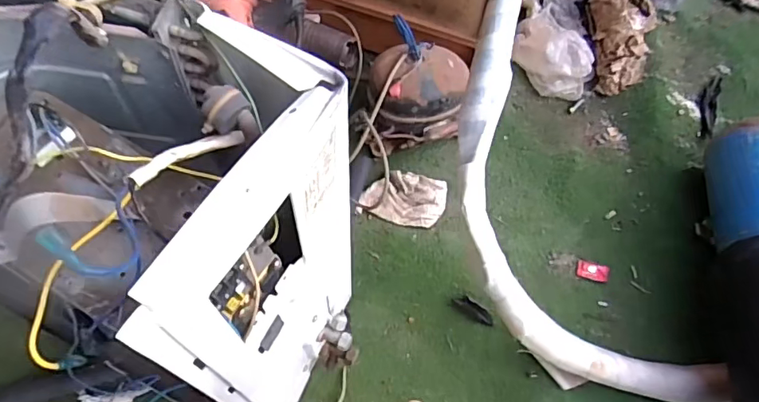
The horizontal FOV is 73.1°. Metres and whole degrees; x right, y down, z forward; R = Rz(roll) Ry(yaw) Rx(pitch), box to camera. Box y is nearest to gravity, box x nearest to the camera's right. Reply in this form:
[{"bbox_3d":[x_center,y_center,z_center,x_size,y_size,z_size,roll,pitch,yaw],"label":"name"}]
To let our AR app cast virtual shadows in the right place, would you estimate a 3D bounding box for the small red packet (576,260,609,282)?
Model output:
[{"bbox_3d":[0.358,0.117,0.859,0.051,0.014,0.035,12,56,5],"label":"small red packet"}]

